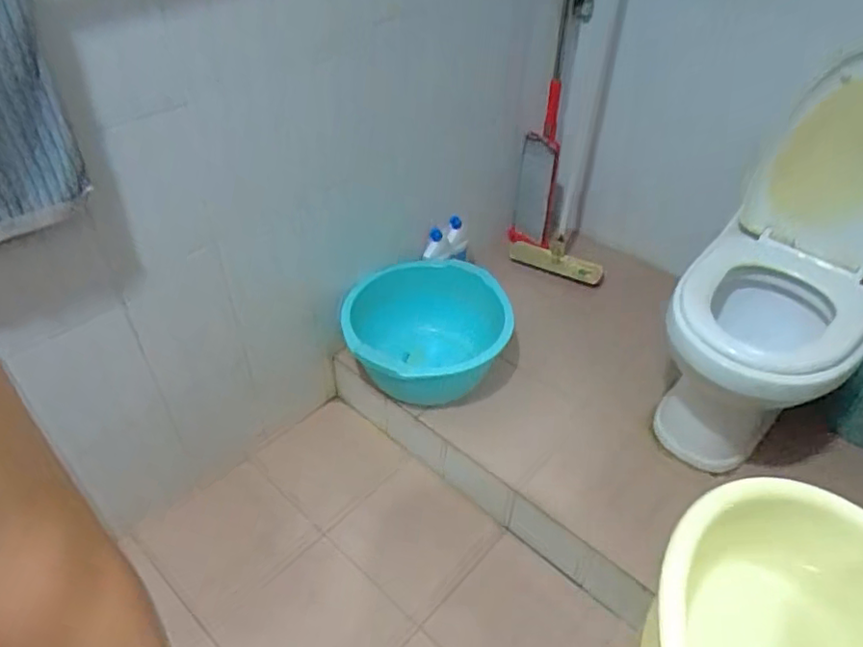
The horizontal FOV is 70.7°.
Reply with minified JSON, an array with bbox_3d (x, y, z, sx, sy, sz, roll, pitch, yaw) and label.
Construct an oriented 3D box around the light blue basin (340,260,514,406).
[{"bbox_3d":[0.002,0.028,1.462,0.354,0.210,0.337,1,42,-1],"label":"light blue basin"}]

